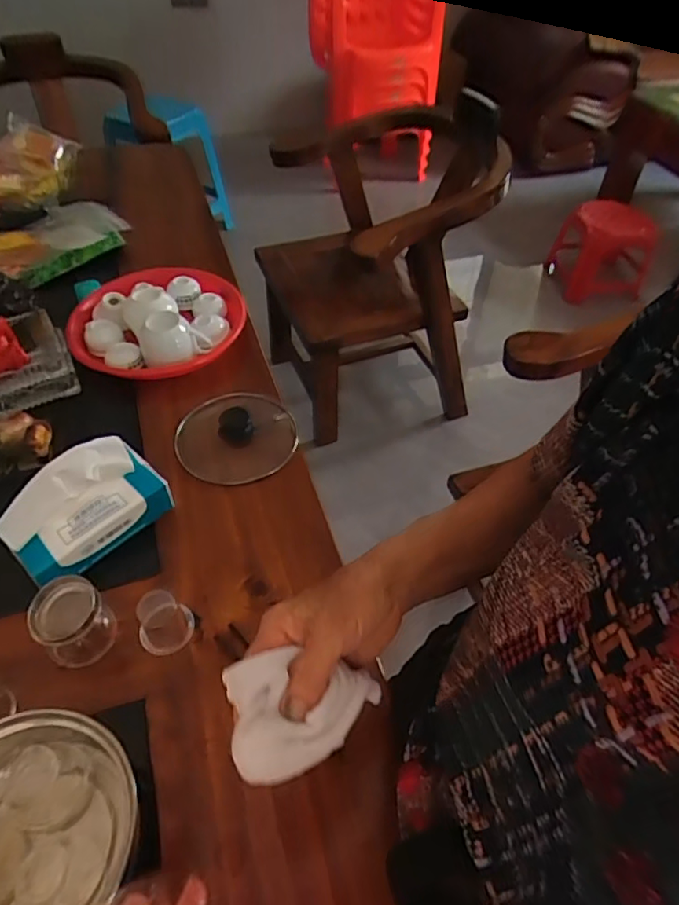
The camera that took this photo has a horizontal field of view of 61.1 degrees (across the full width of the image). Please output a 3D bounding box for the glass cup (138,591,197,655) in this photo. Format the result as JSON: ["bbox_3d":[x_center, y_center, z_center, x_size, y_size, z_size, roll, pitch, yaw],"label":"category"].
[{"bbox_3d":[-0.168,0.163,0.554,0.053,0.048,0.046,-22,53,-19],"label":"glass cup"}]

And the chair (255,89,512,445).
[{"bbox_3d":[0.117,-0.423,1.516,0.565,0.679,0.455,-22,53,-19],"label":"chair"}]

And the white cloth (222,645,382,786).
[{"bbox_3d":[-0.016,0.145,0.331,0.093,0.041,0.057,-15,51,-13],"label":"white cloth"}]

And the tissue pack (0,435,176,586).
[{"bbox_3d":[-0.265,0.056,0.601,0.156,0.081,0.081,-35,58,-27],"label":"tissue pack"}]

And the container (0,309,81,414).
[{"bbox_3d":[-0.430,-0.119,0.773,0.127,0.067,0.106,-22,53,-18],"label":"container"}]

